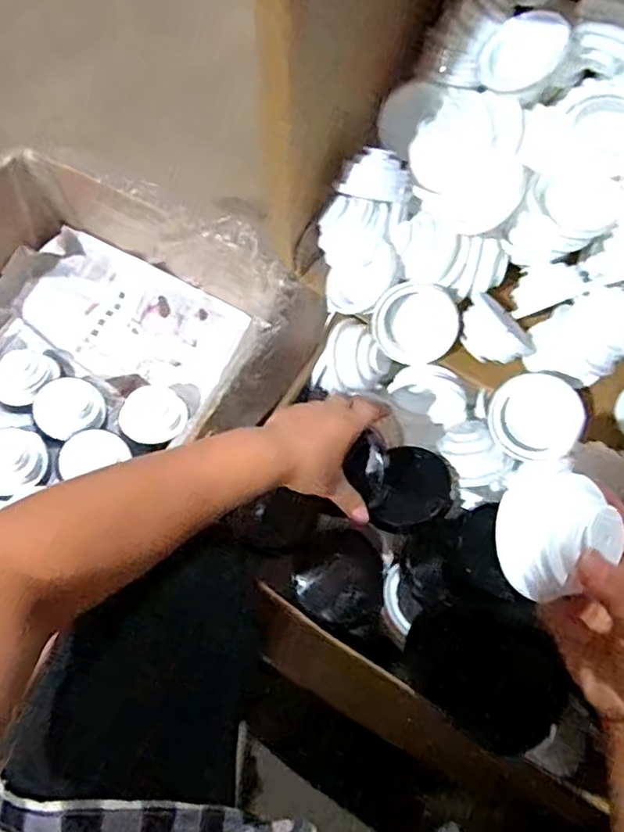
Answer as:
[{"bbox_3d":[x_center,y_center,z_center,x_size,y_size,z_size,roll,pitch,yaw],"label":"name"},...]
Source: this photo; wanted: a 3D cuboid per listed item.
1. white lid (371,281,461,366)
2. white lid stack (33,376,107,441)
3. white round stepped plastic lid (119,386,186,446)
[{"bbox_3d":[0.107,-0.095,0.616,0.084,0.025,0.082,1,102,5],"label":"white lid"},{"bbox_3d":[-0.311,-0.006,0.775,0.082,0.051,0.081,-36,70,-13],"label":"white lid stack"},{"bbox_3d":[-0.205,0.002,0.785,0.080,0.032,0.076,-1,66,2],"label":"white round stepped plastic lid"}]

